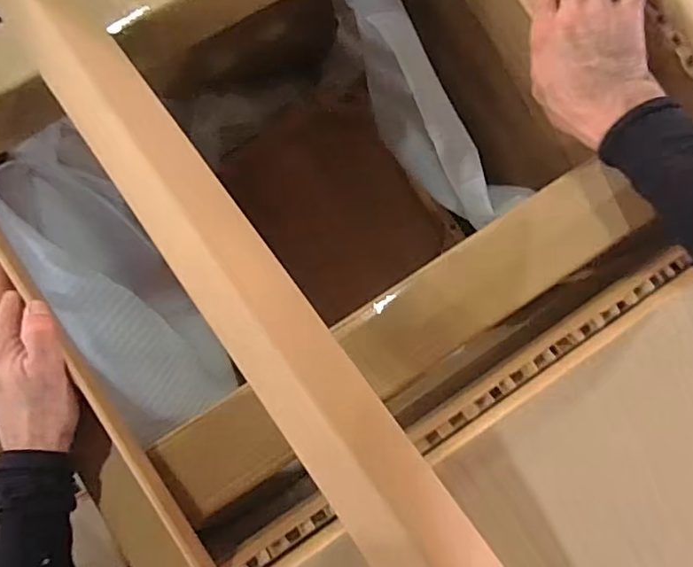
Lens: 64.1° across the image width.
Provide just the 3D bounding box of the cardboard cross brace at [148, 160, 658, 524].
[{"bbox_3d":[0.055,0.043,0.483,0.465,0.029,0.077,-33,83,-4],"label":"cardboard cross brace"}]

